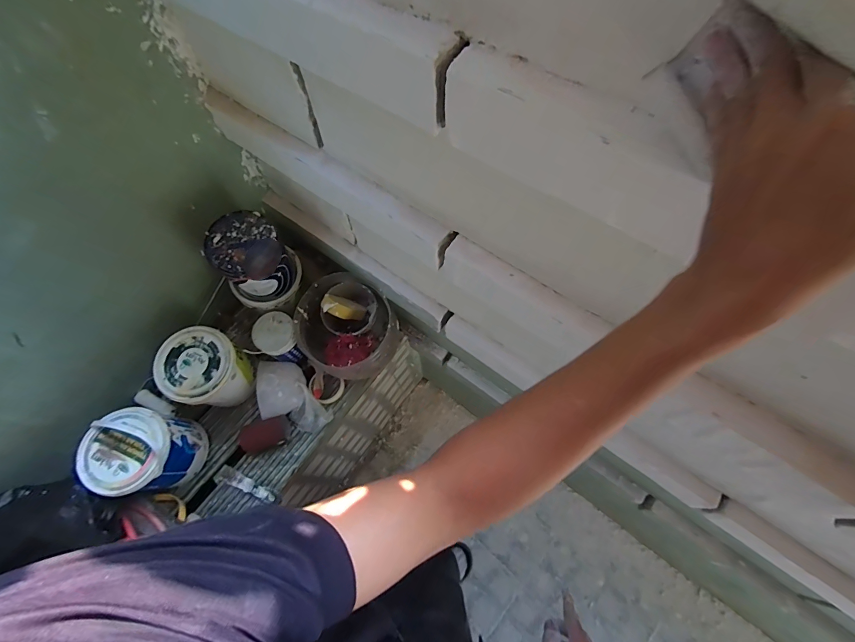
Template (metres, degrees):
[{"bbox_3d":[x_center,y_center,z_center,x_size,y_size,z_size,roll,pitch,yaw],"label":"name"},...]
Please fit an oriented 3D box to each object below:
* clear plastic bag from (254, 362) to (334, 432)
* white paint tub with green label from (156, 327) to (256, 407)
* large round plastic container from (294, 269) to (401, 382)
[{"bbox_3d":[-0.380,0.196,0.987,0.144,0.090,0.234,-38,70,-13],"label":"clear plastic bag"},{"bbox_3d":[-0.547,0.126,0.953,0.152,0.184,0.167,-1,66,3],"label":"white paint tub with green label"},{"bbox_3d":[-0.208,0.021,0.979,0.233,0.169,0.223,37,73,17],"label":"large round plastic container"}]

